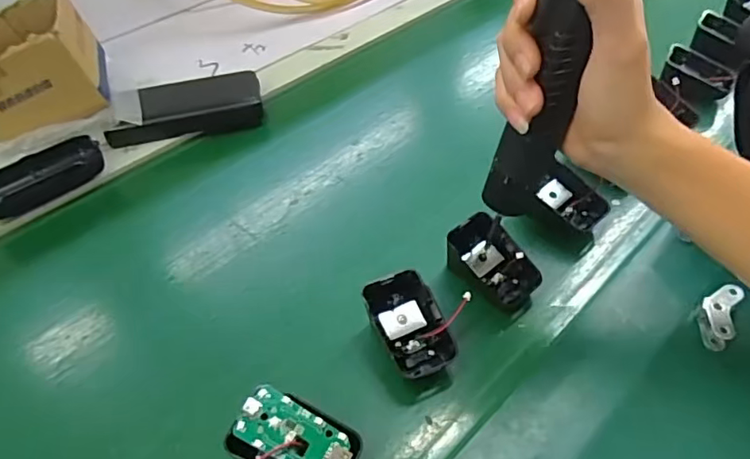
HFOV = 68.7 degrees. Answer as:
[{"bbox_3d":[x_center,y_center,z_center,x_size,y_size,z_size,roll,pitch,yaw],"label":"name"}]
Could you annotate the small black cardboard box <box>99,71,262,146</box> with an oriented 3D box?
[{"bbox_3d":[-0.194,-0.125,0.570,0.148,0.029,0.075,-12,47,-6],"label":"small black cardboard box"}]

